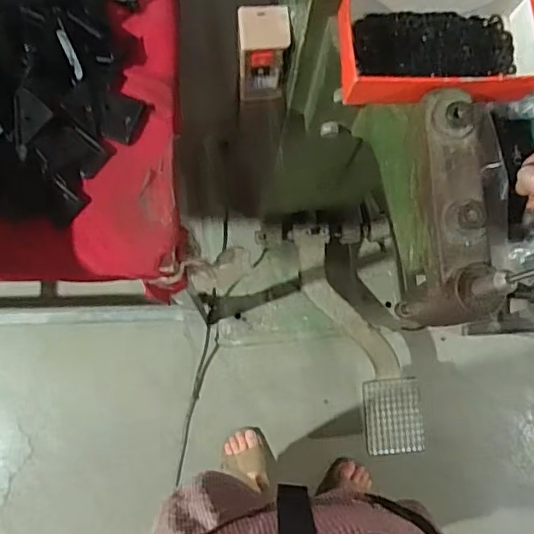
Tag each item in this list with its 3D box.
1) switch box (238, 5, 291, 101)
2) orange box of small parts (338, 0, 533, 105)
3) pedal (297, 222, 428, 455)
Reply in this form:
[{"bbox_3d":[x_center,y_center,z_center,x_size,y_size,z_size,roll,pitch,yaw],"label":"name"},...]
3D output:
[{"bbox_3d":[-0.005,-0.222,0.595,0.049,0.105,0.049,-6,82,-4],"label":"switch box"},{"bbox_3d":[0.139,-0.175,0.454,0.168,0.047,0.102,-1,81,-3],"label":"orange box of small parts"},{"bbox_3d":[0.199,0.148,1.136,0.144,0.083,0.496,-21,83,-6],"label":"pedal"}]

